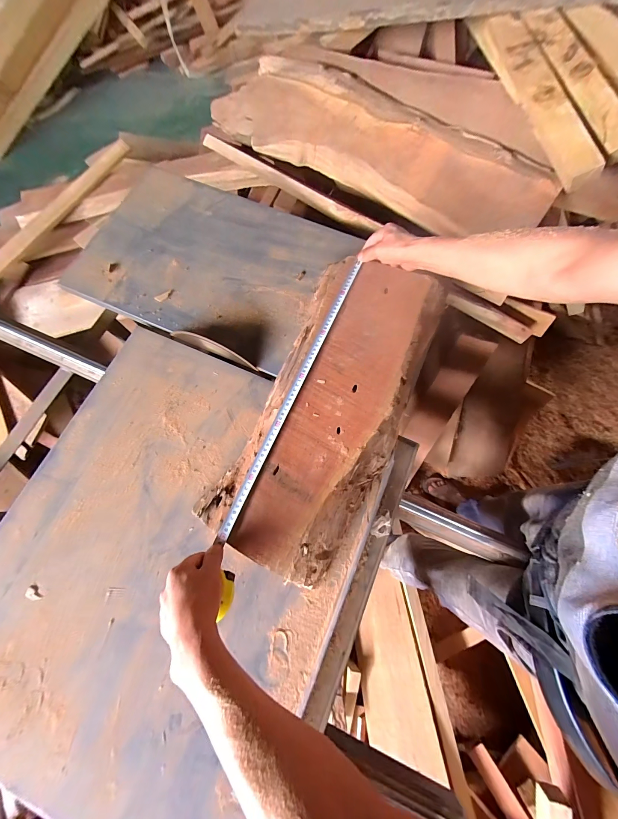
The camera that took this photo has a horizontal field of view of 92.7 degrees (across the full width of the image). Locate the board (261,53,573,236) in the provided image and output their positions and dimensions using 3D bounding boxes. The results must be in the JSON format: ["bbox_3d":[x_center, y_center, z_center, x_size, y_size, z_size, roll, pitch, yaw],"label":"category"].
[{"bbox_3d":[0.184,-0.702,0.802,0.892,0.061,0.256,39,96,13],"label":"board"}]

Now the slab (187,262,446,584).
[{"bbox_3d":[0.049,-0.019,0.552,0.245,0.056,0.591,25,75,7],"label":"slab"}]

